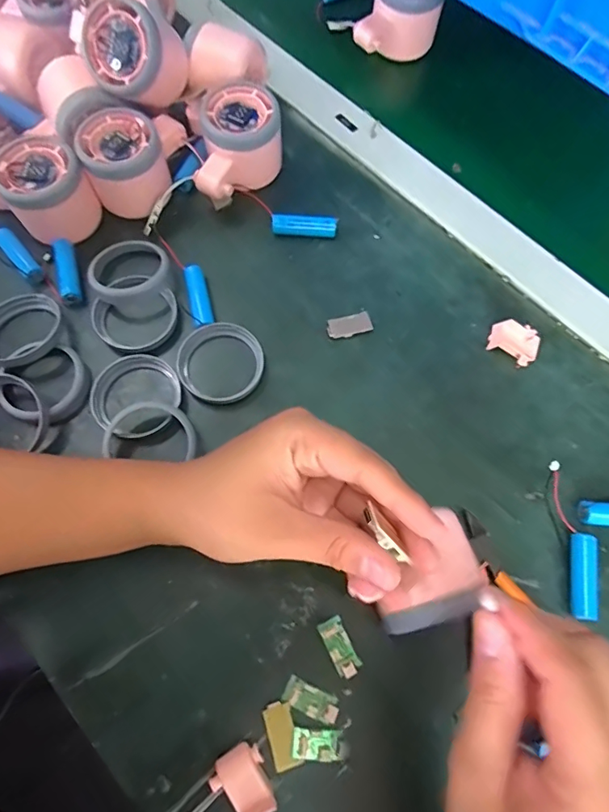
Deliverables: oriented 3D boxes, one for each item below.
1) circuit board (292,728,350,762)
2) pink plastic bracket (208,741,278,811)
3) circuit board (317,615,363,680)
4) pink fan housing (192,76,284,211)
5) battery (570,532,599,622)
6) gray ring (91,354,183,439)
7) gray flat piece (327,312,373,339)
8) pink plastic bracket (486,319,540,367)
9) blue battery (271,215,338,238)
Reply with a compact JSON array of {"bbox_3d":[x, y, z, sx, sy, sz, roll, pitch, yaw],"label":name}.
[{"bbox_3d":[0.009,0.186,0.261,0.030,0.004,0.015,4,71,1],"label":"circuit board"},{"bbox_3d":[-0.033,0.200,0.251,0.028,0.015,0.032,-31,74,-11],"label":"pink plastic bracket"},{"bbox_3d":[0.021,0.142,0.278,0.014,0.004,0.032,-25,73,-9],"label":"circuit board"},{"bbox_3d":[-0.048,-0.198,0.367,0.058,0.050,0.079,6,71,1],"label":"pink fan housing"},{"bbox_3d":[0.169,0.104,0.291,0.016,0.012,0.049,10,71,3],"label":"battery"},{"bbox_3d":[-0.113,-0.007,0.322,0.059,0.011,0.057,0,71,-1],"label":"gray ring"},{"bbox_3d":[0.033,-0.058,0.346,0.032,0.005,0.015,-19,73,-7],"label":"gray flat piece"},{"bbox_3d":[0.151,-0.045,0.341,0.034,0.011,0.028,26,73,8],"label":"pink plastic bracket"},{"bbox_3d":[0.000,-0.138,0.369,0.050,0.013,0.013,1,71,-1],"label":"blue battery"}]

